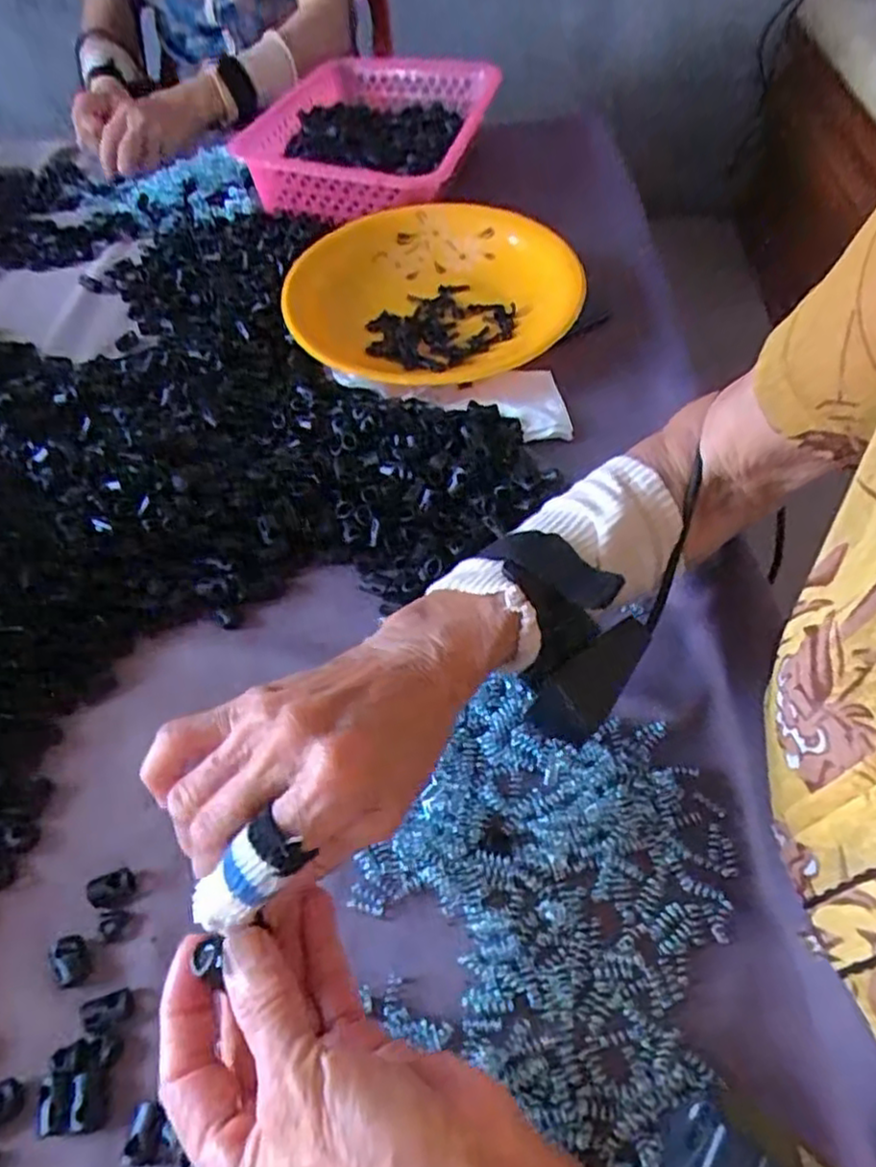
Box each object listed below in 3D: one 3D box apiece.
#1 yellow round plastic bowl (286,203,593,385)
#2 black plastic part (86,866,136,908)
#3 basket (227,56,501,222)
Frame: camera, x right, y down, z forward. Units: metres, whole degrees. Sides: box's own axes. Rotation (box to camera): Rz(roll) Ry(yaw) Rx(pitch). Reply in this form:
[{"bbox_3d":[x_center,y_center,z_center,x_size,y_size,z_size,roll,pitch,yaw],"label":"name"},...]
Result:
[{"bbox_3d":[-0.008,-0.249,0.608,0.245,0.043,0.237,-2,52,2],"label":"yellow round plastic bowl"},{"bbox_3d":[-0.156,0.146,0.338,0.021,0.007,0.015,-16,53,-9],"label":"black plastic part"},{"bbox_3d":[-0.057,-0.496,0.767,0.208,0.065,0.340,9,53,10],"label":"basket"}]

